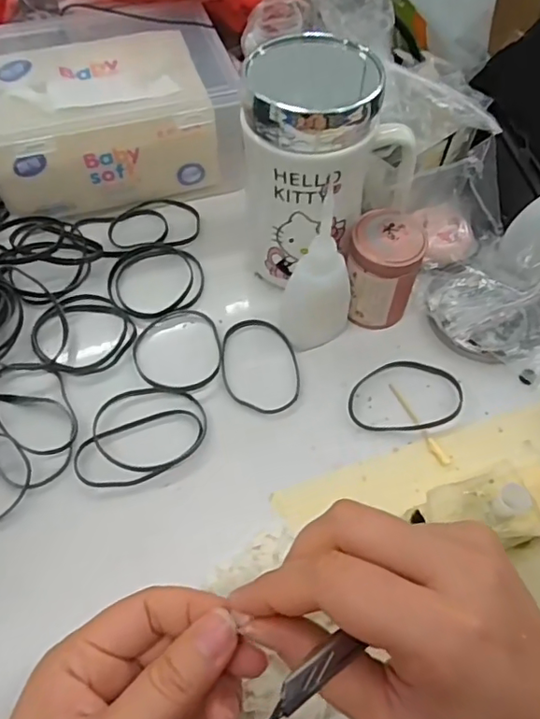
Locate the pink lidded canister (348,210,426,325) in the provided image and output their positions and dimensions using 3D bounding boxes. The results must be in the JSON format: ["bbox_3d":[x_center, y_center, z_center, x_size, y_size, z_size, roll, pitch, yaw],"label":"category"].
[{"bbox_3d":[0.069,-0.055,0.355,0.044,0.065,0.040,16,59,9],"label":"pink lidded canister"}]

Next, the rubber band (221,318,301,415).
[{"bbox_3d":[-0.007,0.002,0.353,0.047,0.004,0.069,-8,62,-5],"label":"rubber band"}]

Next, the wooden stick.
[{"bbox_3d":[0.088,0.037,0.334,0.006,0.004,0.059,-25,64,-13],"label":"wooden stick"}]

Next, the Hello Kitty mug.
[{"bbox_3d":[0.028,-0.112,0.340,0.093,0.140,0.079,-40,69,-19],"label":"Hello Kitty mug"}]

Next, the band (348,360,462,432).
[{"bbox_3d":[0.083,0.021,0.344,0.070,0.004,0.047,-3,62,-2],"label":"band"}]

